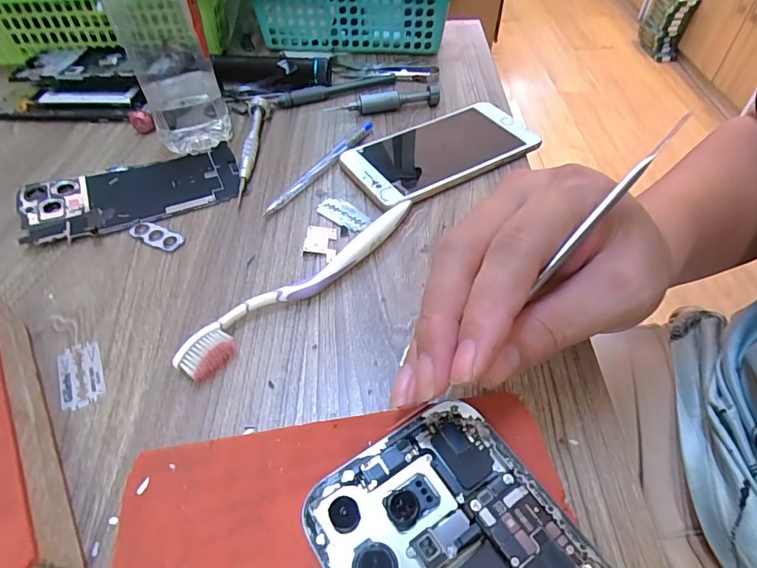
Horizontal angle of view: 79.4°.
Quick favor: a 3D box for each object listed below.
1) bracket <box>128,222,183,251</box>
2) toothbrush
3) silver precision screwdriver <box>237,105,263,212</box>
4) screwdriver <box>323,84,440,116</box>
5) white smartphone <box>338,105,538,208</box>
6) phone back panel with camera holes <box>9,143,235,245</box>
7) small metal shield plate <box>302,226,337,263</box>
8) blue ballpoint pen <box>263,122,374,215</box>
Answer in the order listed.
[{"bbox_3d":[-0.155,-0.034,0.317,0.042,0.004,0.014,18,52,16],"label":"bracket"},{"bbox_3d":[-0.042,-0.004,0.283,0.022,0.014,0.179,35,59,27],"label":"toothbrush"},{"bbox_3d":[-0.105,-0.110,0.374,0.012,0.015,0.123,-4,49,-2],"label":"silver precision screwdriver"},{"bbox_3d":[0.004,-0.169,0.418,0.103,0.017,0.011,-7,50,-4],"label":"screwdriver"},{"bbox_3d":[0.050,-0.107,0.369,0.149,0.011,0.078,-25,53,-19],"label":"white smartphone"},{"bbox_3d":[-0.185,-0.070,0.346,0.153,0.009,0.076,-21,52,-16],"label":"phone back panel with camera holes"},{"bbox_3d":[-0.040,-0.027,0.308,0.022,0.004,0.032,-2,49,0],"label":"small metal shield plate"},{"bbox_3d":[-0.043,-0.094,0.361,0.010,0.010,0.132,26,55,22],"label":"blue ballpoint pen"}]

